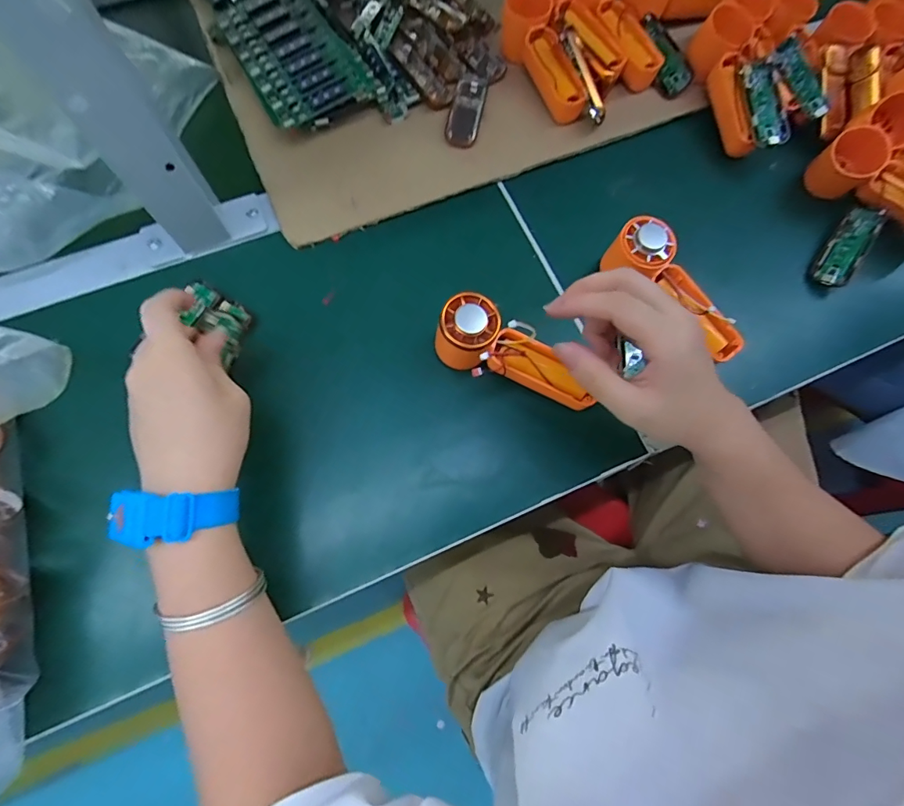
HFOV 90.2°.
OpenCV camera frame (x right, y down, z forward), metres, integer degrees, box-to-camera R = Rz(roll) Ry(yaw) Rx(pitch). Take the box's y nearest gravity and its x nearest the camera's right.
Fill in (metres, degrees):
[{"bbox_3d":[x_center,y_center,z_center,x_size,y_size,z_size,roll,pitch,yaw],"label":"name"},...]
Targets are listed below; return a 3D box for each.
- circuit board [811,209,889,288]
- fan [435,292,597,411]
[{"bbox_3d":[0.350,-0.139,0.399,0.029,0.008,0.082,31,86,39],"label":"circuit board"},{"bbox_3d":[0.044,-0.031,0.344,0.123,0.048,0.043,29,74,-8],"label":"fan"}]

